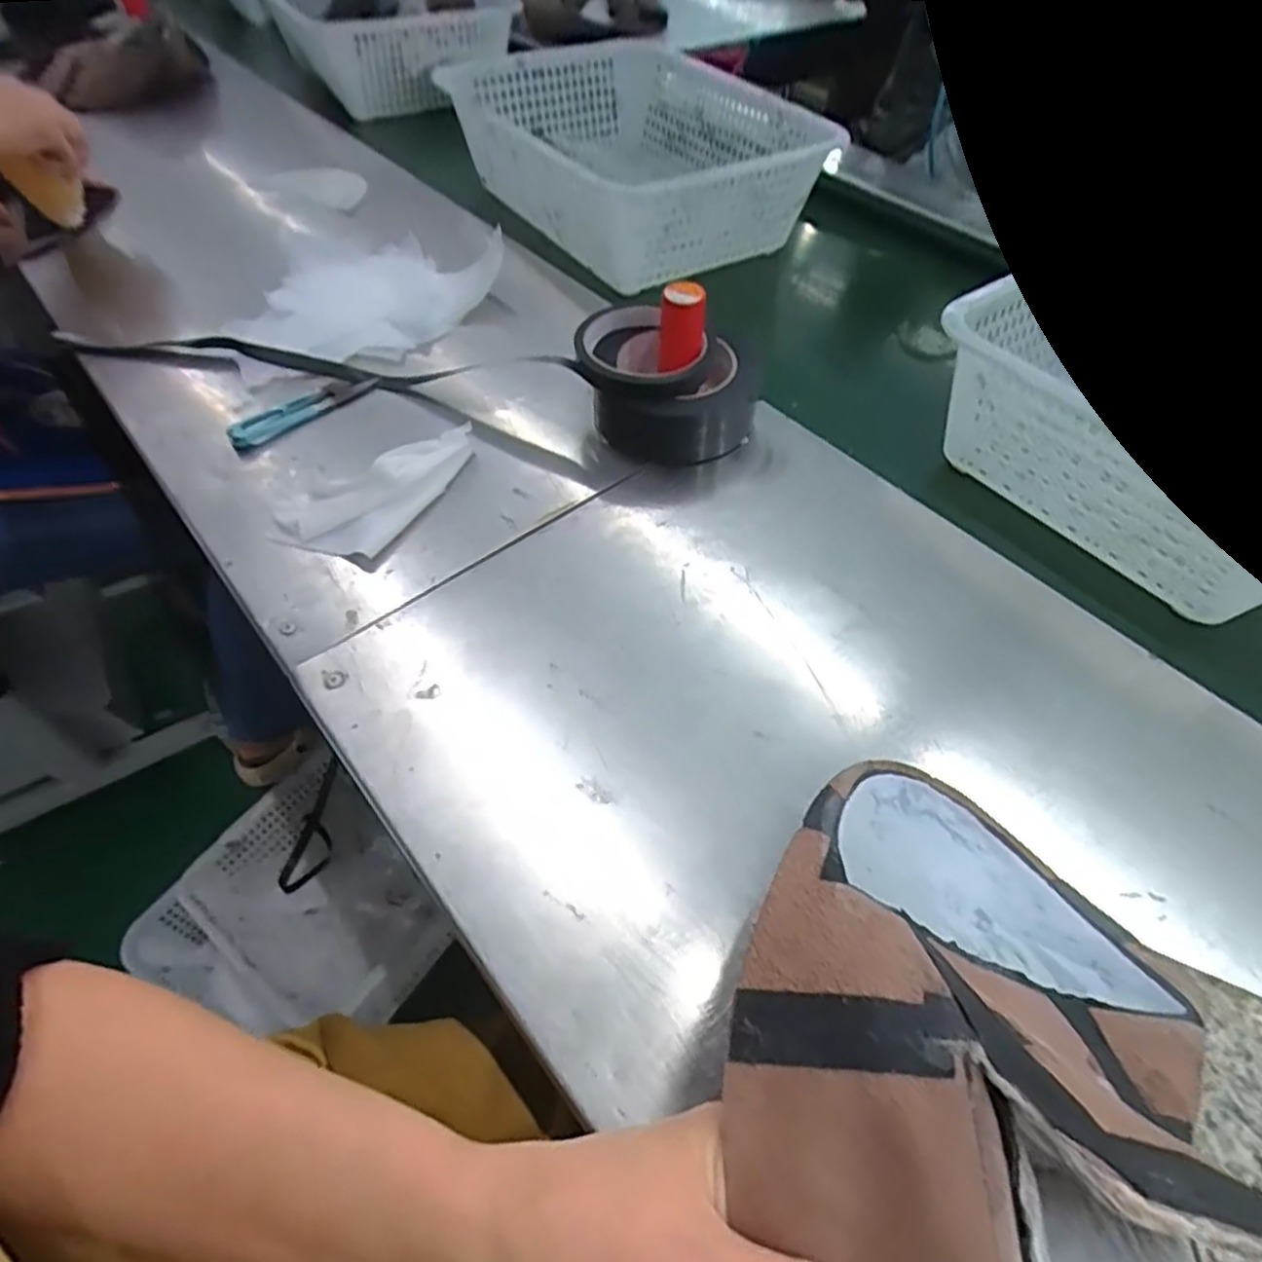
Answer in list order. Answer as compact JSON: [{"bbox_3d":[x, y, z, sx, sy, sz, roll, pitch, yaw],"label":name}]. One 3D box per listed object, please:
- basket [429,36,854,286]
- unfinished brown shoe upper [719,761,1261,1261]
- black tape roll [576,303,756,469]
[{"bbox_3d":[0.010,-0.527,0.785,0.285,0.116,0.370,-29,58,-18],"label":"basket"},{"bbox_3d":[0.107,0.140,0.218,0.148,0.102,0.232,21,57,16],"label":"unfinished brown shoe upper"},{"bbox_3d":[0.029,-0.188,0.523,0.124,0.059,0.117,-1,53,1],"label":"black tape roll"}]

